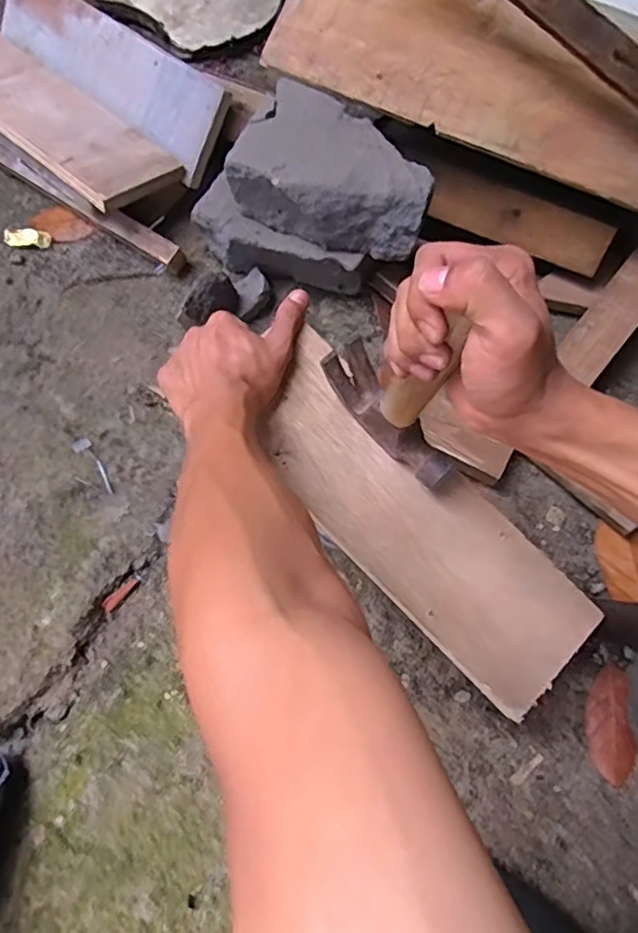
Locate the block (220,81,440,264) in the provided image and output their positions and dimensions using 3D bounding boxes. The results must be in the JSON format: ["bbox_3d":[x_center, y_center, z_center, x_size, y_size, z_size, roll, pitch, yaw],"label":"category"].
[{"bbox_3d":[0.020,-0.291,0.624,0.188,0.074,0.120,28,73,6],"label":"block"}]

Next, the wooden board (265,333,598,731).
[{"bbox_3d":[0.075,0.044,0.487,0.318,0.012,0.108,45,75,5],"label":"wooden board"}]

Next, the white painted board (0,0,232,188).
[{"bbox_3d":[-0.257,-0.480,0.728,0.353,0.020,0.097,39,115,12],"label":"white painted board"}]

